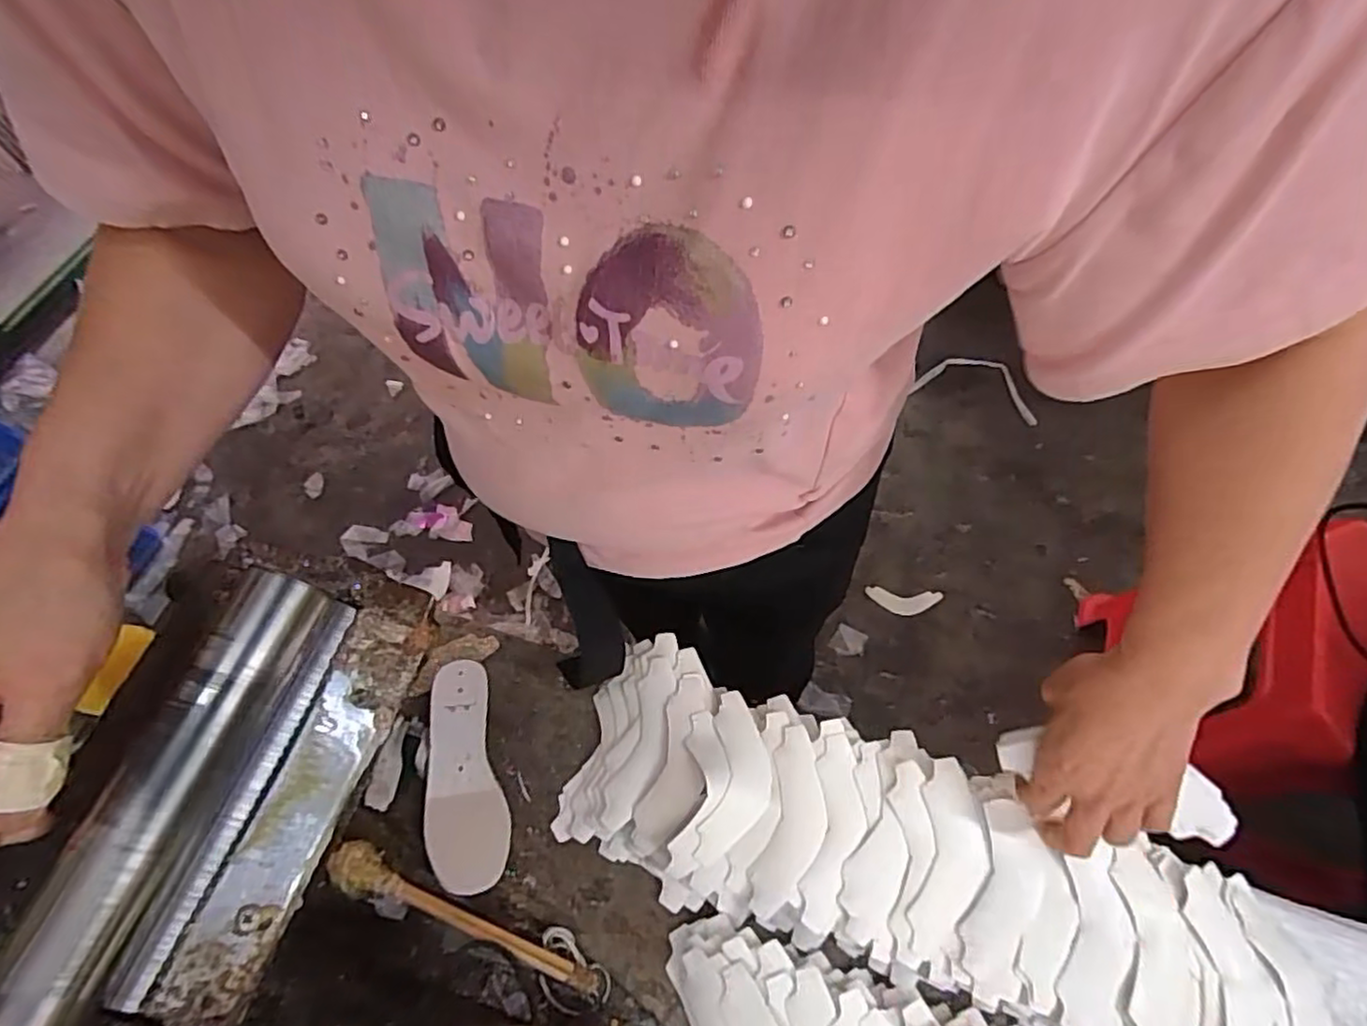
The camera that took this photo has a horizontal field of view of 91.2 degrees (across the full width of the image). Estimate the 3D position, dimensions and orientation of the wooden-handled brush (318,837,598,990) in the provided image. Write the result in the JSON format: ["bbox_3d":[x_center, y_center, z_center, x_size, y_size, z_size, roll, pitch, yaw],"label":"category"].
[{"bbox_3d":[-0.144,0.261,0.426,0.188,0.029,0.025,21,66,13],"label":"wooden-handled brush"}]

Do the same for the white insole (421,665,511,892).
[{"bbox_3d":[-0.159,0.181,0.473,0.052,0.024,0.154,-16,63,-5],"label":"white insole"}]

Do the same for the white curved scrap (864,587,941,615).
[{"bbox_3d":[0.410,0.165,1.245,0.135,0.009,0.048,3,73,3],"label":"white curved scrap"}]

